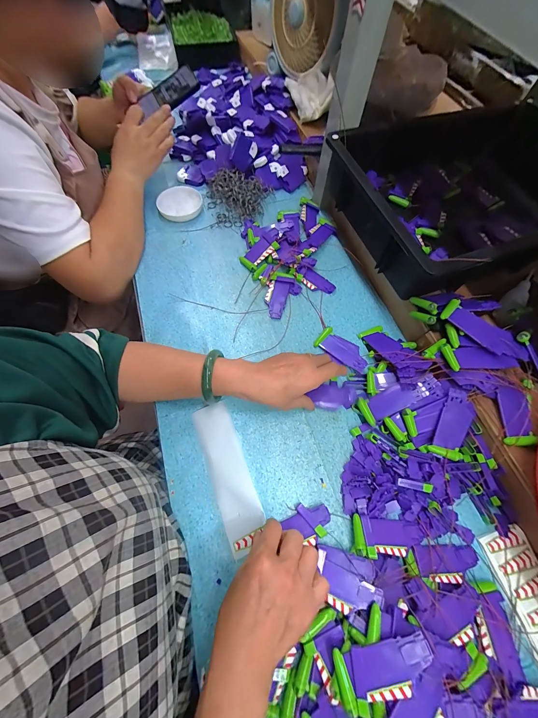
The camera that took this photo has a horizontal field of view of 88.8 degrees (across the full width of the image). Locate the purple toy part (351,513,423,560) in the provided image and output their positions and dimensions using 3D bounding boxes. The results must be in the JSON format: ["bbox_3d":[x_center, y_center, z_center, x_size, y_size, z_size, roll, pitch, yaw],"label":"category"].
[{"bbox_3d":[0.146,0.223,0.341,0.086,0.015,0.043,9,48,-3],"label":"purple toy part"}]

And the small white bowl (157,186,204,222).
[{"bbox_3d":[-0.181,-0.323,0.568,0.088,0.019,0.086,1,66,-2],"label":"small white bowl"}]

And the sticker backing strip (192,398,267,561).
[{"bbox_3d":[-0.055,0.154,0.376,0.051,0.010,0.188,-22,67,-4],"label":"sticker backing strip"}]

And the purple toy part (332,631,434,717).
[{"bbox_3d":[0.109,0.291,0.254,0.090,0.007,0.041,-14,53,2],"label":"purple toy part"}]

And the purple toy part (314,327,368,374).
[{"bbox_3d":[0.119,-0.015,0.446,0.041,0.010,0.090,-40,65,-18],"label":"purple toy part"}]

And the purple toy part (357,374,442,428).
[{"bbox_3d":[0.182,0.054,0.386,0.108,0.012,0.037,-26,68,10],"label":"purple toy part"}]

